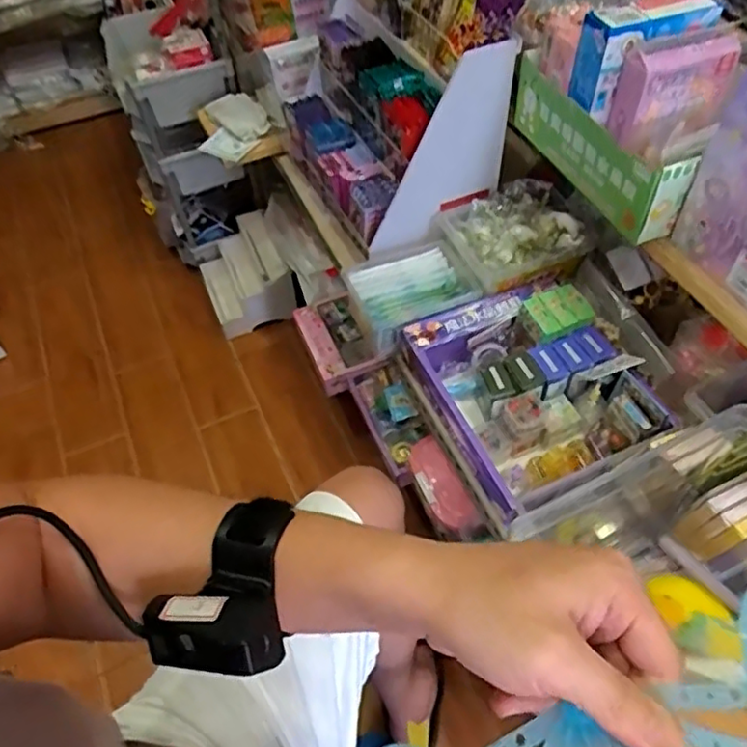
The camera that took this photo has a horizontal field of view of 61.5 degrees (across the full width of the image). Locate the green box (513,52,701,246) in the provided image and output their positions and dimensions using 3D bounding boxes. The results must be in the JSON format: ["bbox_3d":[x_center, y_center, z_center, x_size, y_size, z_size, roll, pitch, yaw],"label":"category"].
[{"bbox_3d":[0.264,-0.283,0.778,0.049,0.101,0.289,-21,55,-12],"label":"green box"}]

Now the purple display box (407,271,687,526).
[{"bbox_3d":[0.206,0.016,0.837,0.239,0.096,0.296,-21,55,-12],"label":"purple display box"}]

